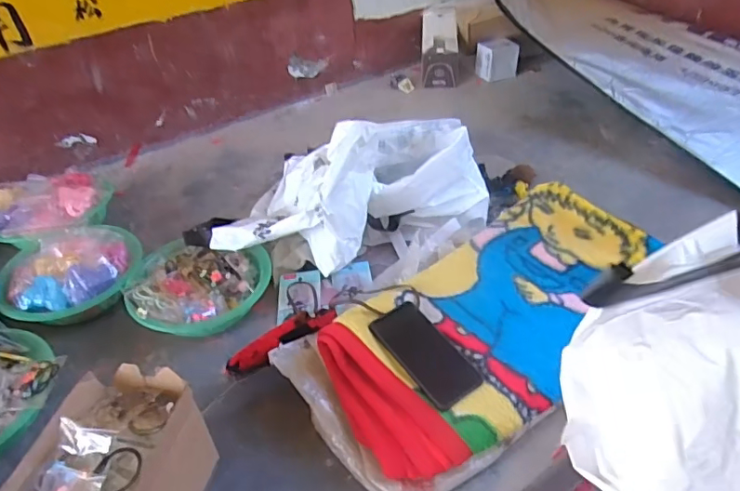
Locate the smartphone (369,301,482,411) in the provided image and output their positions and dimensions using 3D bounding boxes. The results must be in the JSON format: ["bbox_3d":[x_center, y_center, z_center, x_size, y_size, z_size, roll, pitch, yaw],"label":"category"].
[{"bbox_3d":[0.074,0.152,0.740,0.079,0.016,0.162,-28,56,-26],"label":"smartphone"}]

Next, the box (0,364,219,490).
[{"bbox_3d":[-0.282,0.284,0.598,0.134,0.180,0.232,7,41,14],"label":"box"}]

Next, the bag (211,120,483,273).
[{"bbox_3d":[-0.035,-0.135,0.993,0.502,0.203,0.339,-9,40,-6],"label":"bag"}]

